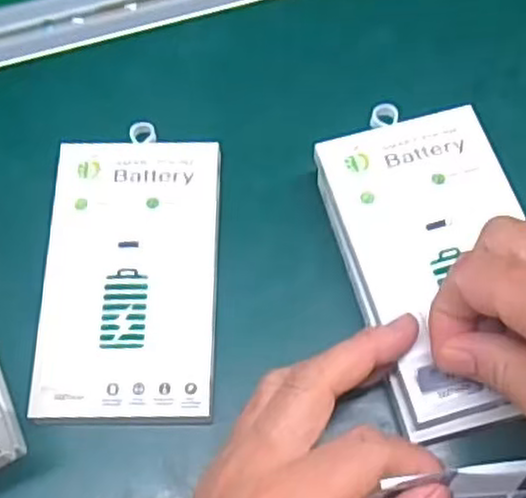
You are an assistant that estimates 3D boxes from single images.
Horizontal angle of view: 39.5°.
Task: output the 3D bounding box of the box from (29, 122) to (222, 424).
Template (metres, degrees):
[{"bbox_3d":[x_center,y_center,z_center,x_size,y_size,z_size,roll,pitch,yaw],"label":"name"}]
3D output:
[{"bbox_3d":[-0.060,0.011,0.340,0.078,0.019,0.139,0,66,2],"label":"box"}]

